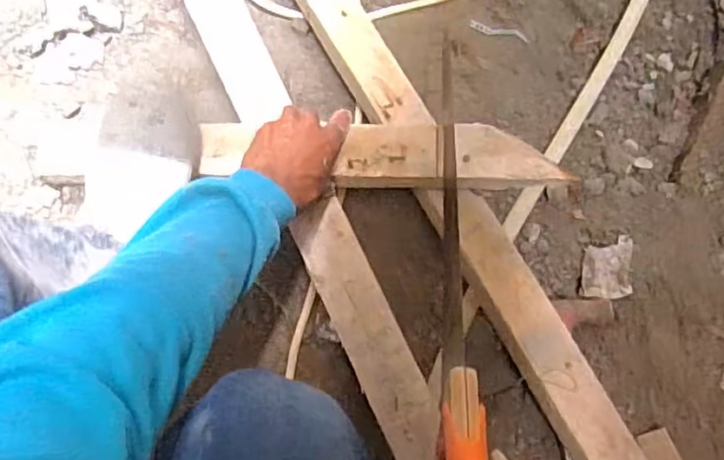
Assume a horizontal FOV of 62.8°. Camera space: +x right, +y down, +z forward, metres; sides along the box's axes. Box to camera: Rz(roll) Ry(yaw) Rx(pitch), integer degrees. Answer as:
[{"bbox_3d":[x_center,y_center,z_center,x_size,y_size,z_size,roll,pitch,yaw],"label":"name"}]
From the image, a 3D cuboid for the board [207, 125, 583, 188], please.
[{"bbox_3d":[0.016,-0.074,0.574,0.349,0.032,0.067,4,76,8],"label":"board"}]

